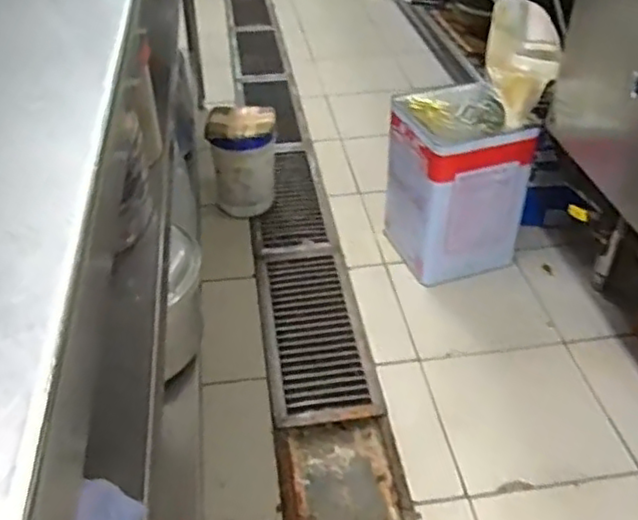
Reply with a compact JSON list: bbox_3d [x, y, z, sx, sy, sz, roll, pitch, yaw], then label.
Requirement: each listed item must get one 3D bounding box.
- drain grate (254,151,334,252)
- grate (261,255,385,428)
[{"bbox_3d":[-0.087,-0.168,1.804,0.176,0.023,0.477,-5,38,-5],"label":"drain grate"},{"bbox_3d":[-0.016,0.139,1.401,0.194,0.023,0.481,-6,38,-7],"label":"grate"}]

